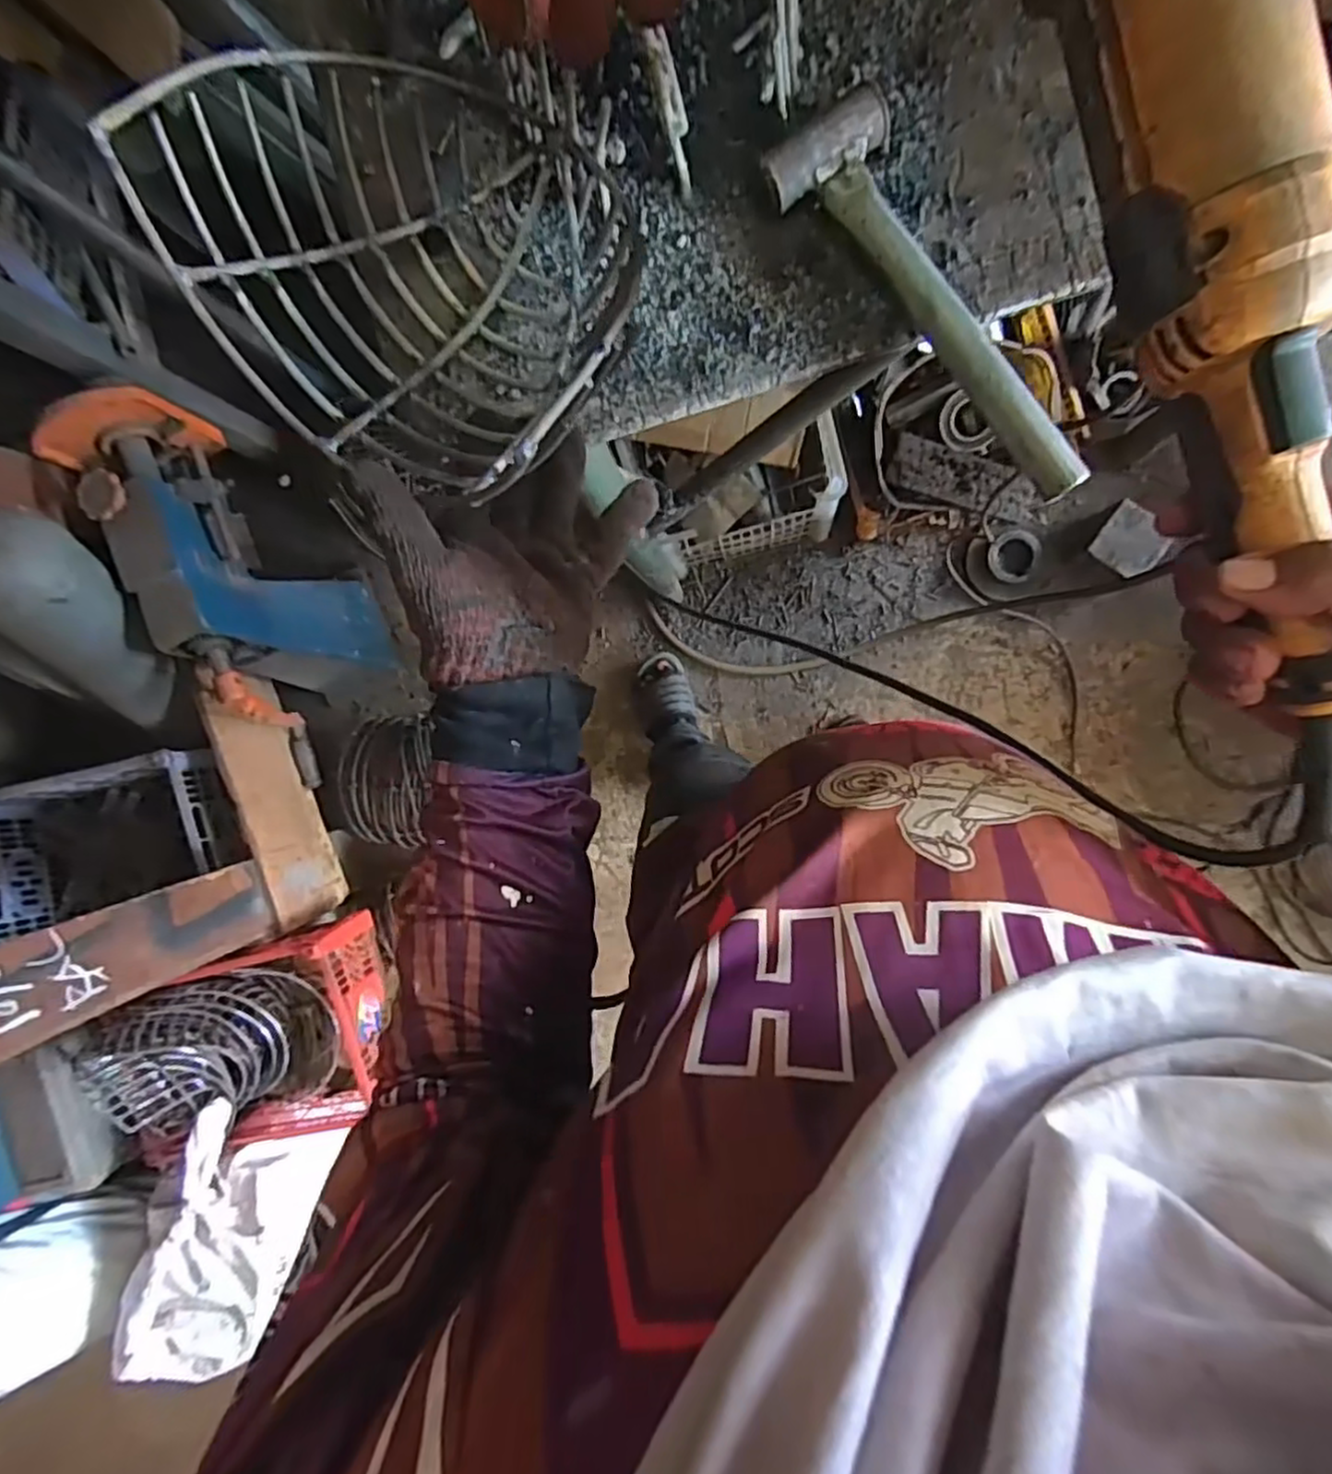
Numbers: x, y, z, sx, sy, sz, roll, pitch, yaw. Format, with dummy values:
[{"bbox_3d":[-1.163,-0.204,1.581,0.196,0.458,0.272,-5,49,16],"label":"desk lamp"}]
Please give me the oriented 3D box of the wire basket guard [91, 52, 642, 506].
[{"bbox_3d":[-0.131,-0.252,0.374,0.206,0.118,0.213,0,94,8],"label":"wire basket guard"}]

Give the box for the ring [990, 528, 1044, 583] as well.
[{"bbox_3d":[0.595,-0.307,1.206,0.082,0.032,0.084,0,94,8],"label":"ring"}]

